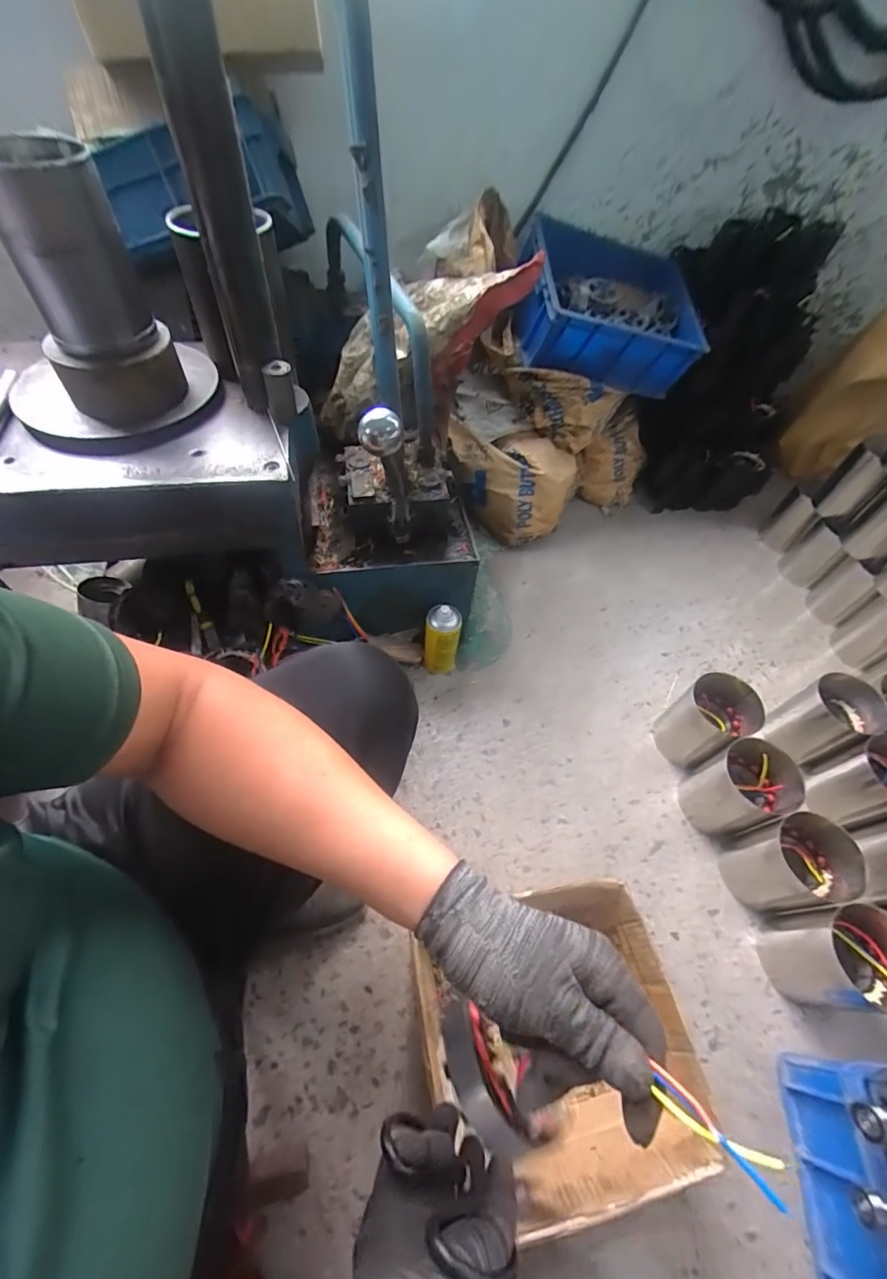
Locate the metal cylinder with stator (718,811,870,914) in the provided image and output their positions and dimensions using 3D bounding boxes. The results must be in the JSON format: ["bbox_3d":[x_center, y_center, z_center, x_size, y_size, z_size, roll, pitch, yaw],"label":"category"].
[{"bbox_3d":[0.538,0.356,0.754,0.117,0.152,0.118,2,55,-3],"label":"metal cylinder with stator"}]

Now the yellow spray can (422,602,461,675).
[{"bbox_3d":[-0.004,0.003,0.921,0.066,0.178,0.064,2,55,-3],"label":"yellow spray can"}]

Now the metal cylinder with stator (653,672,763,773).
[{"bbox_3d":[0.482,0.151,0.883,0.121,0.153,0.117,-23,60,-19],"label":"metal cylinder with stator"}]

